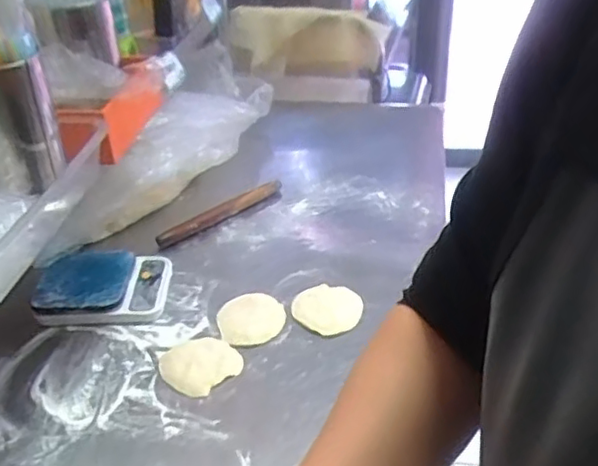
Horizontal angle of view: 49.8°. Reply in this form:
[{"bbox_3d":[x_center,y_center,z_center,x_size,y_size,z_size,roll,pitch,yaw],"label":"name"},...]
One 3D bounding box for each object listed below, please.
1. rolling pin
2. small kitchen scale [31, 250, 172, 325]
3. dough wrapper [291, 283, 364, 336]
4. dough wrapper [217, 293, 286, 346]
[{"bbox_3d":[-0.134,-0.035,1.112,0.247,0.031,0.030,-26,40,-30],"label":"rolling pin"},{"bbox_3d":[-0.281,0.077,0.940,0.177,0.049,0.136,-4,34,-2],"label":"small kitchen scale"},{"bbox_3d":[0.041,0.105,0.910,0.089,0.007,0.098,-29,45,-23],"label":"dough wrapper"},{"bbox_3d":[-0.066,0.120,0.901,0.091,0.007,0.097,-5,38,-10],"label":"dough wrapper"}]

